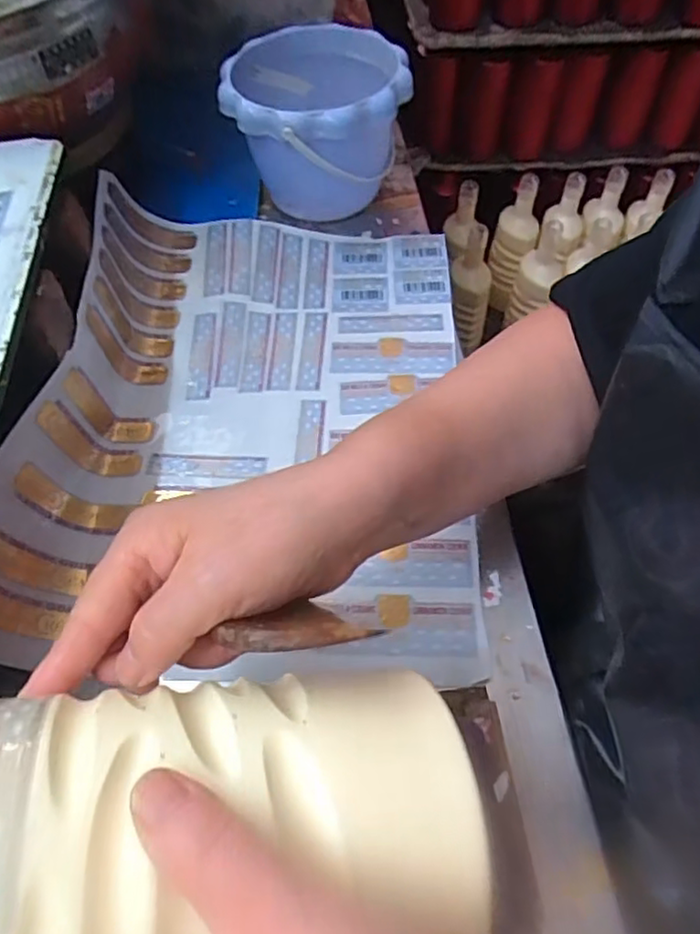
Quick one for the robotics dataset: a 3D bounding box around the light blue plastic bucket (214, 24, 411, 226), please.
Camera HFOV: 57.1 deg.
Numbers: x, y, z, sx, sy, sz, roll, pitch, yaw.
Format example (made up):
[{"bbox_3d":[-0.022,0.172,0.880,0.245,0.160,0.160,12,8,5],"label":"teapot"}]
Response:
[{"bbox_3d":[-0.029,-0.304,0.584,0.148,0.119,0.155,0,55,0],"label":"light blue plastic bucket"}]

